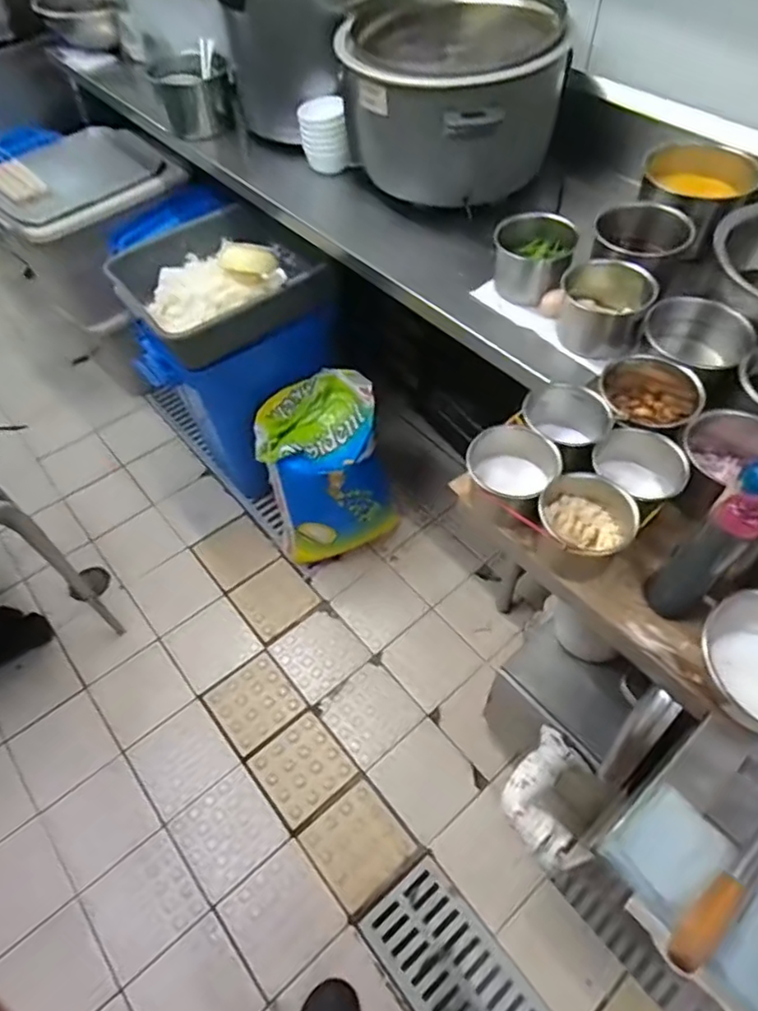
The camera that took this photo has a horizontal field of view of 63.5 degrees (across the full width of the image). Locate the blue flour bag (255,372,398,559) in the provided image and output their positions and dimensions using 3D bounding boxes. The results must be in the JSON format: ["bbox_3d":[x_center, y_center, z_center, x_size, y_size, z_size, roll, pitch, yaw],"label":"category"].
[{"bbox_3d":[-0.129,-0.104,1.597,0.291,0.465,0.252,-5,54,-2],"label":"blue flour bag"}]

